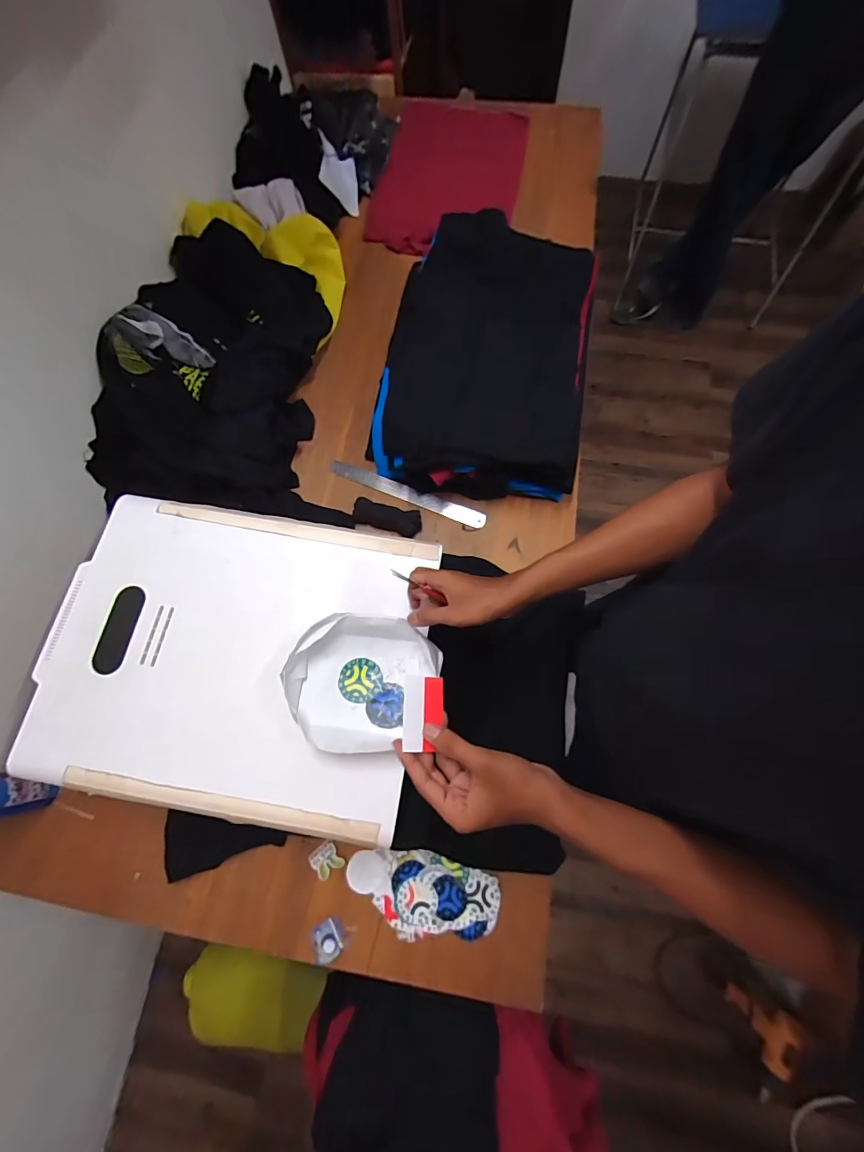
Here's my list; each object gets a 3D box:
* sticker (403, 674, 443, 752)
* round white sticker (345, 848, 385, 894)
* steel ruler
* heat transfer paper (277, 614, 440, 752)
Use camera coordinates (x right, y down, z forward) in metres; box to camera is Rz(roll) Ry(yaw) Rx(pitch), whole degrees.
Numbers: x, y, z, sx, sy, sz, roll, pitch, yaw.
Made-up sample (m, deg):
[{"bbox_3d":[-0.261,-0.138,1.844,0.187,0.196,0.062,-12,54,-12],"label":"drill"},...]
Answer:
[{"bbox_3d":[-0.009,0.134,0.419,0.038,0.007,0.069,3,66,-6],"label":"sticker"},{"bbox_3d":[-0.099,0.438,0.629,0.055,0.004,0.052,0,73,1],"label":"round white sticker"},{"bbox_3d":[-0.049,-0.162,0.821,0.319,0.007,0.029,21,75,8],"label":"steel ruler"},{"bbox_3d":[-0.086,0.135,0.536,0.182,0.051,0.162,2,73,2],"label":"heat transfer paper"}]

